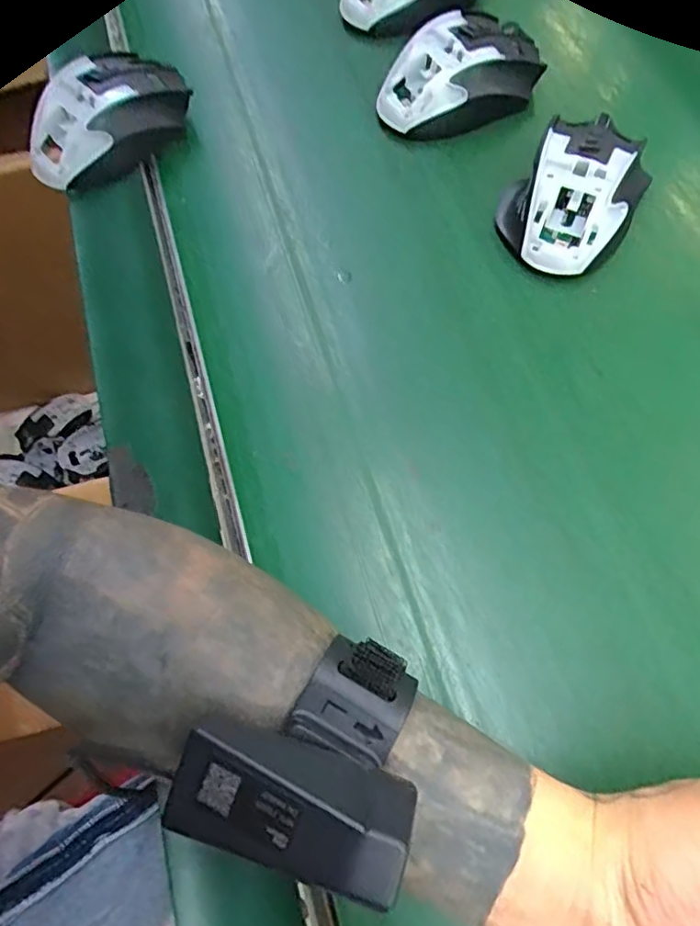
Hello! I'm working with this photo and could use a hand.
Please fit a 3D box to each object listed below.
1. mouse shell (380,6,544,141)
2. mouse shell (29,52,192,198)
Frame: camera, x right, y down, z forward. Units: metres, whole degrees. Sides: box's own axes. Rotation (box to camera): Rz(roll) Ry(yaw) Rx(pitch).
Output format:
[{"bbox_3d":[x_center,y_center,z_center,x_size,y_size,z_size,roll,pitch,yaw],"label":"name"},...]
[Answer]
[{"bbox_3d":[0.073,-0.266,0.404,0.116,0.038,0.070,-23,68,-6],"label":"mouse shell"},{"bbox_3d":[-0.163,-0.231,0.397,0.060,0.046,0.109,27,72,13],"label":"mouse shell"}]

